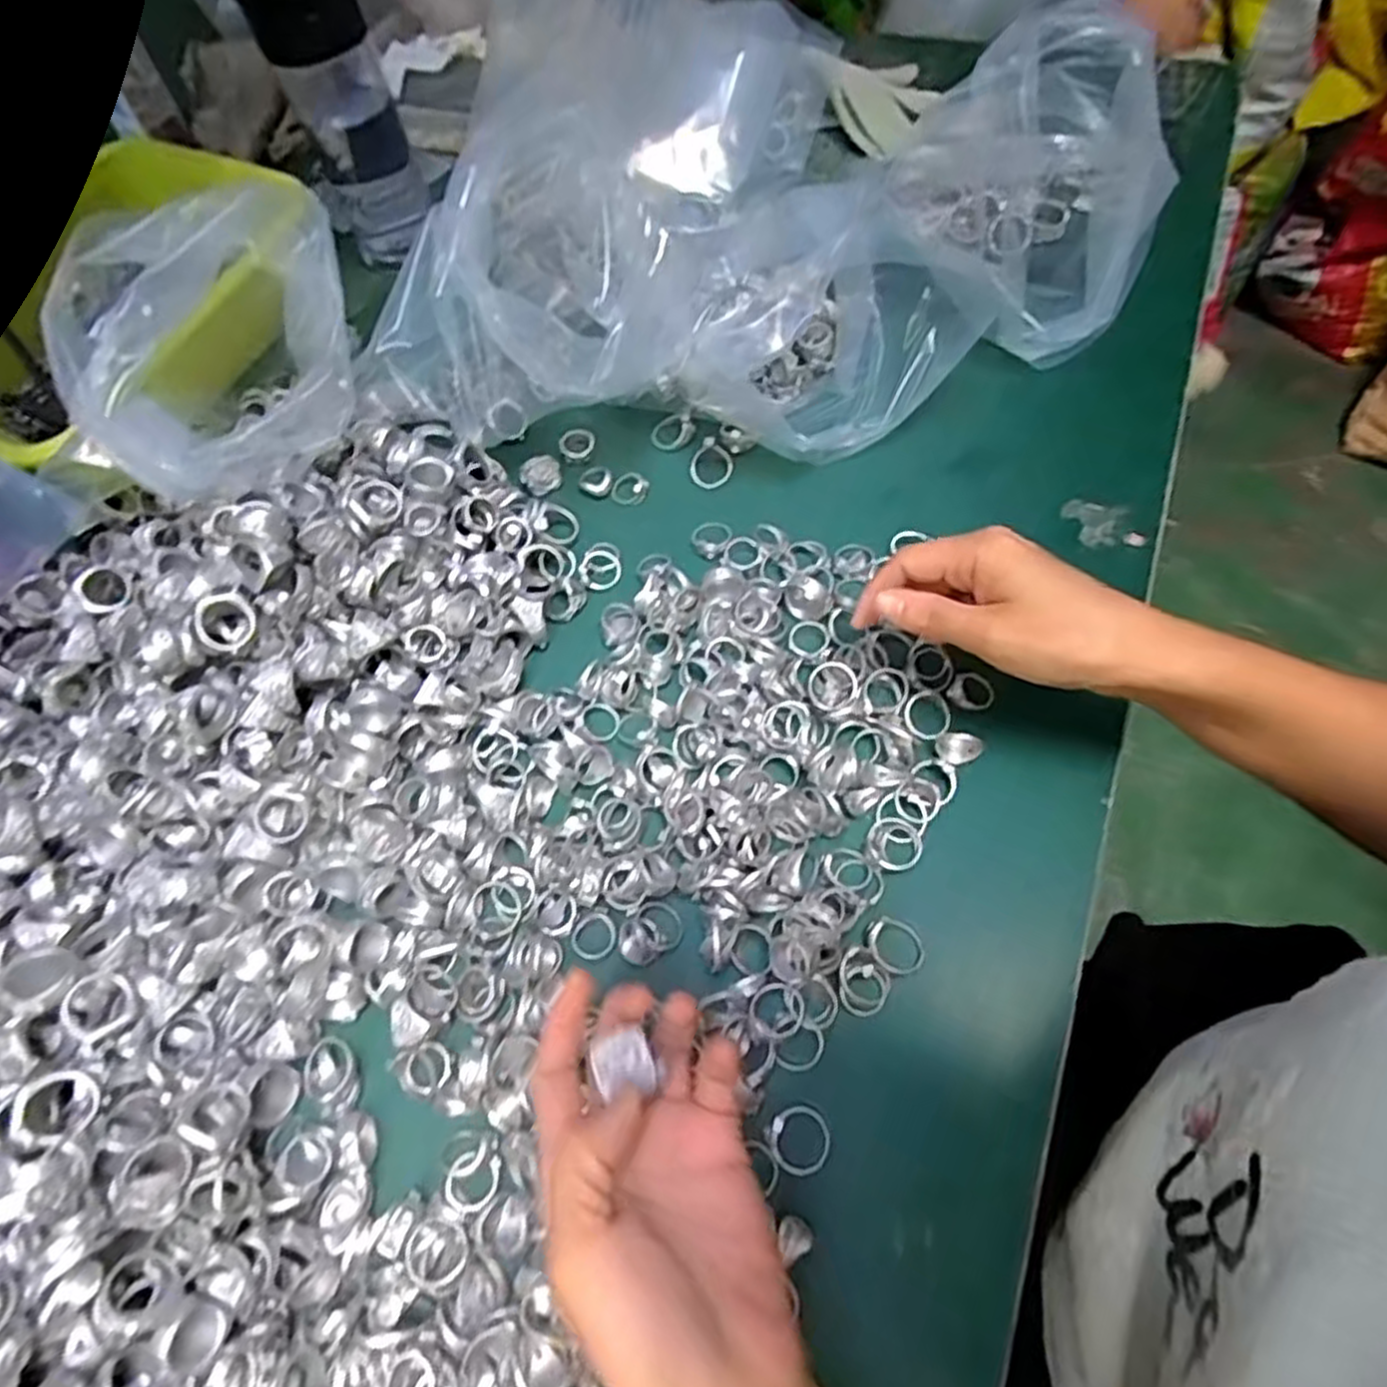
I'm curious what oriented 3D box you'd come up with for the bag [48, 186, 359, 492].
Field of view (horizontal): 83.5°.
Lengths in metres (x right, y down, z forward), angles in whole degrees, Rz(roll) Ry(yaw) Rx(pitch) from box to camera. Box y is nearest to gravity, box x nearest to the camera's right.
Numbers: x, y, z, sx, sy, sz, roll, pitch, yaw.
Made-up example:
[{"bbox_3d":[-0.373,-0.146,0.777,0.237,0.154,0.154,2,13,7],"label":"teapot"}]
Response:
[{"bbox_3d":[-0.254,-0.183,0.415,0.107,0.094,0.152,35,71,16],"label":"bag"}]

